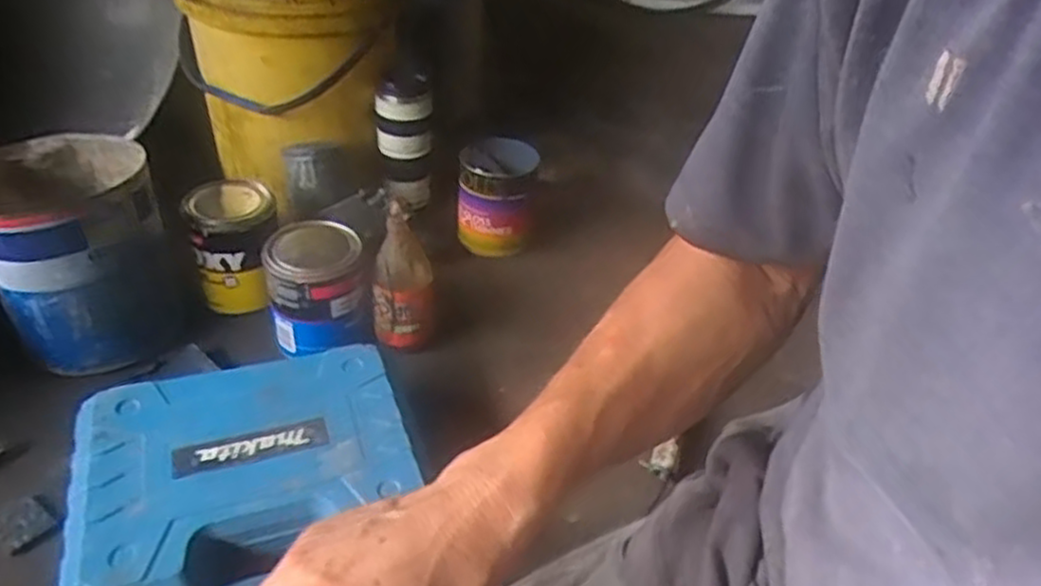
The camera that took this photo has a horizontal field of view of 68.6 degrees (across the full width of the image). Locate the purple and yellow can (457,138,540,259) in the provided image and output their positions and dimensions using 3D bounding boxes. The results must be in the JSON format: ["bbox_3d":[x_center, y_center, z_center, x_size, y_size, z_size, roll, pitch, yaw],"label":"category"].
[{"bbox_3d":[-0.032,-0.137,1.049,0.103,0.116,0.118,6,37,1],"label":"purple and yellow can"}]

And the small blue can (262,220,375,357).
[{"bbox_3d":[-0.227,-0.007,0.851,0.102,0.118,0.107,4,37,-3],"label":"small blue can"}]

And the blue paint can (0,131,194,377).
[{"bbox_3d":[-0.469,-0.043,0.811,0.166,0.196,0.172,4,37,-3],"label":"blue paint can"}]

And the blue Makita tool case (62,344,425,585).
[{"bbox_3d":[-0.238,0.166,0.671,0.270,0.076,0.230,-10,40,-19],"label":"blue Makita tool case"}]

